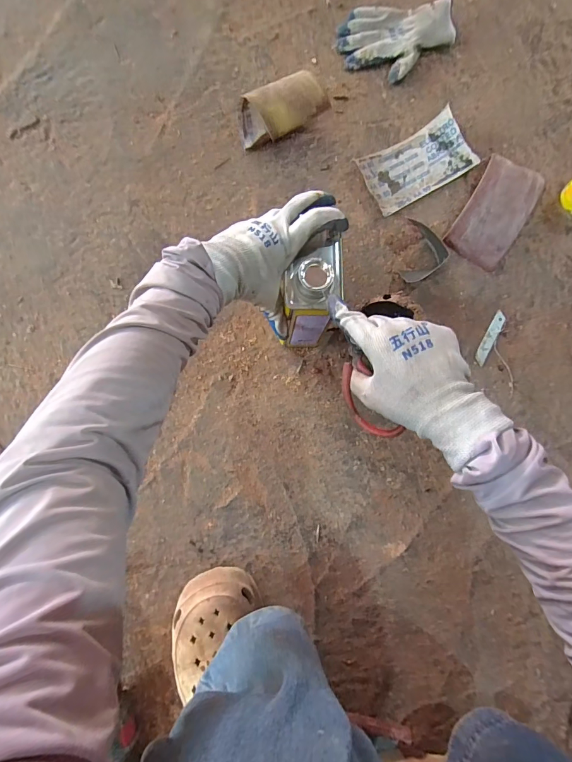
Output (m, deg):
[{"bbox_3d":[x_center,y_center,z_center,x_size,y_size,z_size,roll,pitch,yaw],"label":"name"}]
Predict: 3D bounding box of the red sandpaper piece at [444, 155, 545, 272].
[{"bbox_3d":[0.337,-0.275,0.601,0.095,0.039,0.182,31,81,1],"label":"red sandpaper piece"}]

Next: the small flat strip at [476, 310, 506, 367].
[{"bbox_3d":[0.321,-0.068,0.588,0.018,0.004,0.096,31,81,1],"label":"small flat strip"}]

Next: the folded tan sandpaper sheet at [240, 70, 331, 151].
[{"bbox_3d":[-0.003,-0.420,0.586,0.138,0.067,0.063,-14,83,-6],"label":"folded tan sandpaper sheet"}]

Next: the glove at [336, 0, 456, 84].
[{"bbox_3d":[0.190,-0.580,0.641,0.194,0.033,0.133,-6,82,-5],"label":"glove"}]

